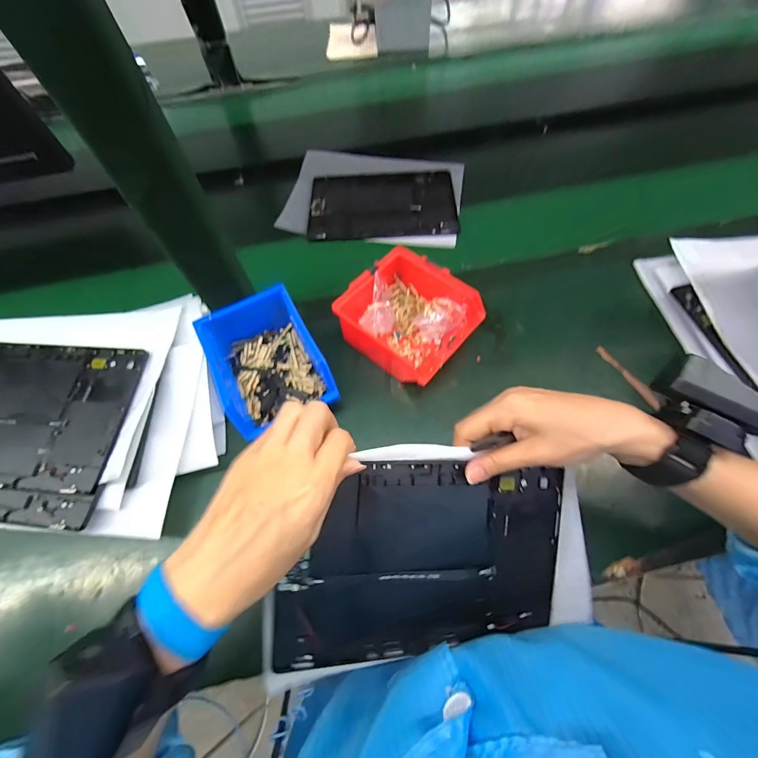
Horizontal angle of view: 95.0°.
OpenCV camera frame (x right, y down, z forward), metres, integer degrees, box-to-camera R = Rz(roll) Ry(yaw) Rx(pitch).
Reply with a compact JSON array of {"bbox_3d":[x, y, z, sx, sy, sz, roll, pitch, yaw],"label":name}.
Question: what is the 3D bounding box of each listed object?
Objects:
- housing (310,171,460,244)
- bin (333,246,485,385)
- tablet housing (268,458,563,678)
[{"bbox_3d":[0.006,-0.285,0.558,0.231,0.013,0.156,-2,60,0],"label":"housing"},{"bbox_3d":[0.034,-0.071,0.406,0.134,0.058,0.127,36,70,19],"label":"bin"},{"bbox_3d":[0.041,0.144,0.287,0.231,0.025,0.154,3,94,-14],"label":"tablet housing"}]

